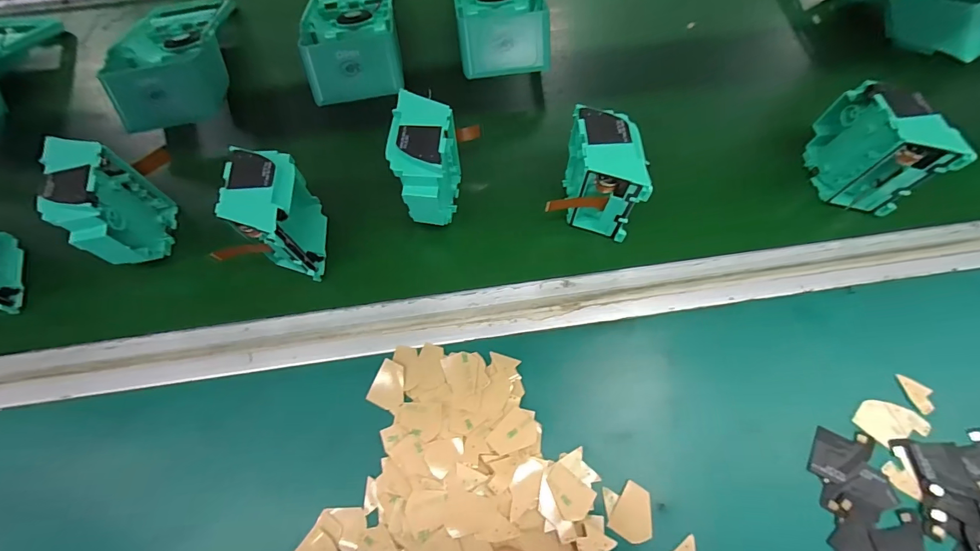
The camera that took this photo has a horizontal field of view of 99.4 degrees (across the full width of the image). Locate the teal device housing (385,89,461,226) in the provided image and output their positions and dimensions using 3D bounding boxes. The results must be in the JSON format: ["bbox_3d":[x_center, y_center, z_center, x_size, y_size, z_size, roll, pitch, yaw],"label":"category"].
[{"bbox_3d":[-0.046,-0.081,0.308,0.041,0.069,0.077,0,67,1],"label":"teal device housing"}]

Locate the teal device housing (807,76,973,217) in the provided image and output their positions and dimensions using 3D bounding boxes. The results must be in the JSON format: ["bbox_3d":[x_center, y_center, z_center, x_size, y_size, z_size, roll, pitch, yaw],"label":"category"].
[{"bbox_3d":[0.283,-0.095,0.308,0.037,0.074,0.079,-9,67,-2],"label":"teal device housing"}]

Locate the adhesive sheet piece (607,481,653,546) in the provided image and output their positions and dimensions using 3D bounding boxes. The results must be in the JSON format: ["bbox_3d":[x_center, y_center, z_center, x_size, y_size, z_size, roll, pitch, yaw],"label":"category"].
[{"bbox_3d":[0.087,0.141,0.246,0.023,0.004,0.030,30,71,13],"label":"adhesive sheet piece"}]

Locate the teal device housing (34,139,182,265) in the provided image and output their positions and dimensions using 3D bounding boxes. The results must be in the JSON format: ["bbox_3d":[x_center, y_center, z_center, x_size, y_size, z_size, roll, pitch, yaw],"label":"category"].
[{"bbox_3d":[-0.272,-0.046,0.305,0.035,0.084,0.072,-13,68,-4],"label":"teal device housing"}]

